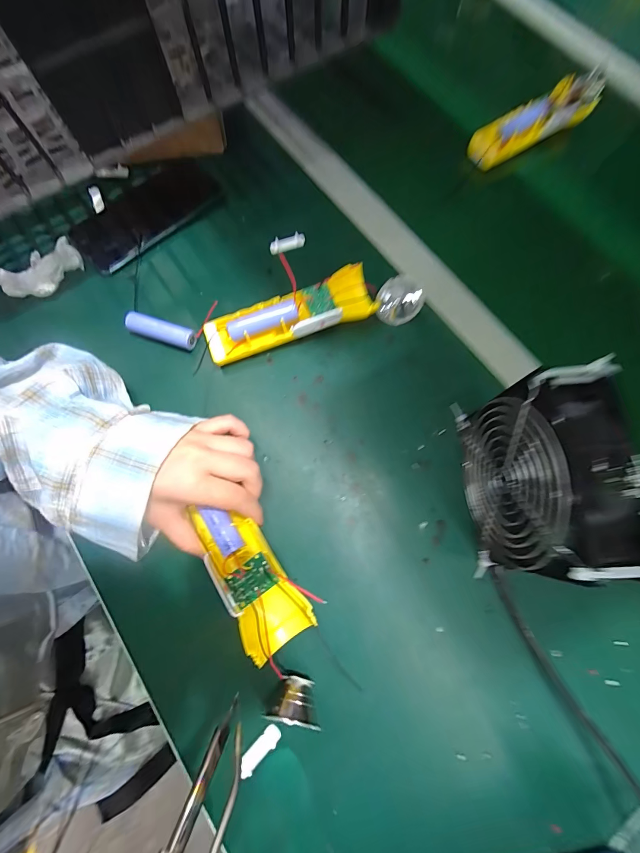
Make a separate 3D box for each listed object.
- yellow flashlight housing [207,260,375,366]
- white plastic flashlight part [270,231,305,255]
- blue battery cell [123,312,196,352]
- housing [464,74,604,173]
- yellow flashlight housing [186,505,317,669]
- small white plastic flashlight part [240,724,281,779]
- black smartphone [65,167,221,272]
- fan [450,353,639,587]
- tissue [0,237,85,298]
[{"bbox_3d":[-0.029,-0.105,0.317,0.160,0.034,0.048,-18,75,-7],"label":"yellow flashlight housing"},{"bbox_3d":[-0.035,-0.198,0.356,0.039,0.014,0.008,-19,75,-7],"label":"white plastic flashlight part"},{"bbox_3d":[-0.154,-0.091,0.320,0.069,0.022,0.016,18,74,4],"label":"blue battery cell"},{"bbox_3d":[0.276,-0.385,0.410,0.201,0.029,0.048,-32,77,-10],"label":"housing"},{"bbox_3d":[-0.053,0.110,0.247,0.049,0.034,0.116,-32,88,-10],"label":"yellow flashlight housing"},{"bbox_3d":[-0.043,0.232,0.236,0.011,0.006,0.034,44,77,11],"label":"small white plastic flashlight part"},{"bbox_3d":[-0.188,-0.234,0.361,0.163,0.011,0.083,-38,78,-11],"label":"black smartphone"},{"bbox_3d":[0.144,0.038,0.228,0.056,0.130,0.125,-1,74,-2],"label":"fan"},{"bbox_3d":[-0.280,-0.154,0.329,0.079,0.026,0.047,-37,78,-11],"label":"tissue"}]

